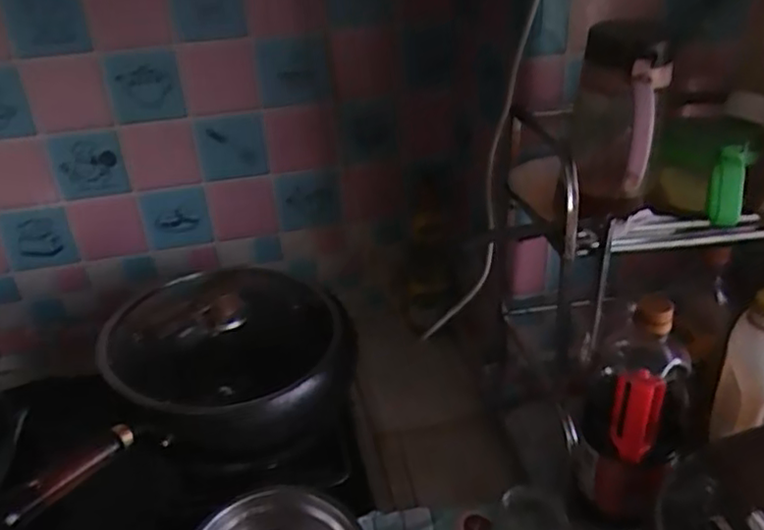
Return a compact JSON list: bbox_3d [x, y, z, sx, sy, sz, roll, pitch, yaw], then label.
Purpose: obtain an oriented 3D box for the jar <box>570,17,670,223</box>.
[{"bbox_3d":[0.208,-0.121,0.579,0.073,0.159,0.089,9,32,18],"label":"jar"}]

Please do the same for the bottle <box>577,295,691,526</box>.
[{"bbox_3d":[0.263,0.160,0.695,0.100,0.269,0.083,11,33,22],"label":"bottle"}]

